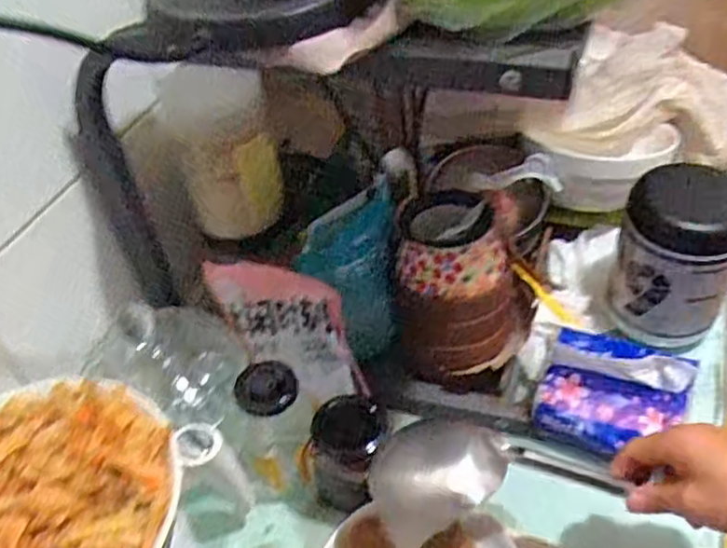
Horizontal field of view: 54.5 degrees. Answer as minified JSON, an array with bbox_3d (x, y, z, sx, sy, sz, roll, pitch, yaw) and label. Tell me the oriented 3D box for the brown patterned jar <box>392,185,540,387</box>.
[{"bbox_3d":[0.087,0.010,0.619,0.112,0.137,0.109,5,47,11],"label":"brown patterned jar"}]

